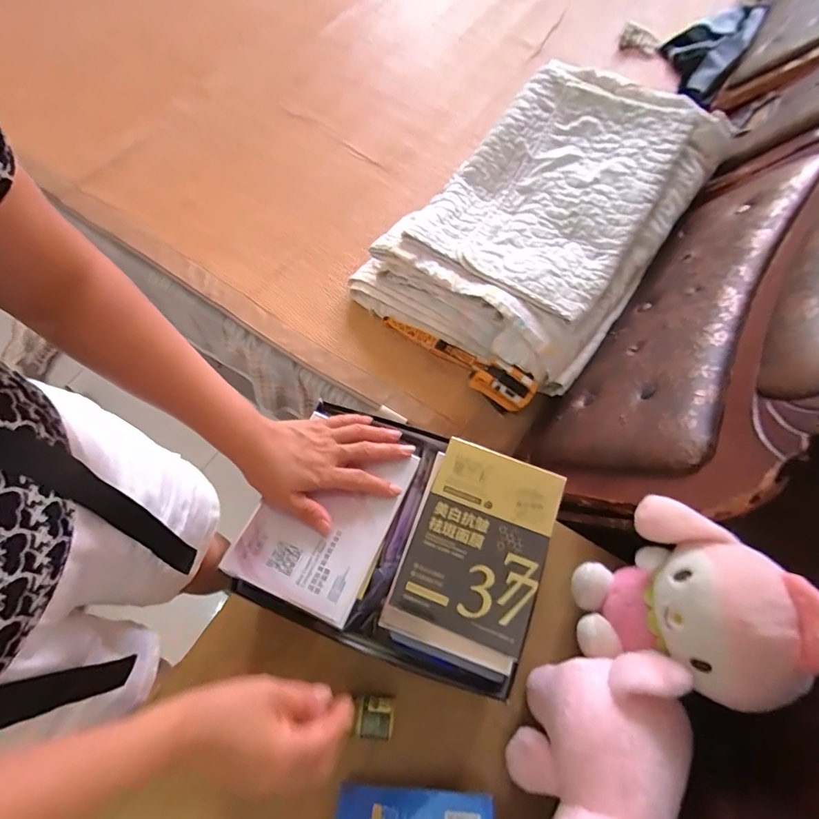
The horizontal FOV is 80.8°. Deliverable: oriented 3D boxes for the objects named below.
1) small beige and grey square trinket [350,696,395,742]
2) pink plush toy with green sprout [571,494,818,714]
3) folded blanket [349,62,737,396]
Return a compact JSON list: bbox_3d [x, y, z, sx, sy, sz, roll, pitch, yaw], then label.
[{"bbox_3d":[-0.039,0.325,0.507,0.042,0.016,0.038,4,62,2],"label":"small beige and grey square trinket"},{"bbox_3d":[0.250,0.190,0.442,0.155,0.187,0.163,0,62,0],"label":"pink plush toy with green sprout"},{"bbox_3d":[0.248,-0.348,0.848,0.415,0.096,0.644,39,85,17],"label":"folded blanket"}]

